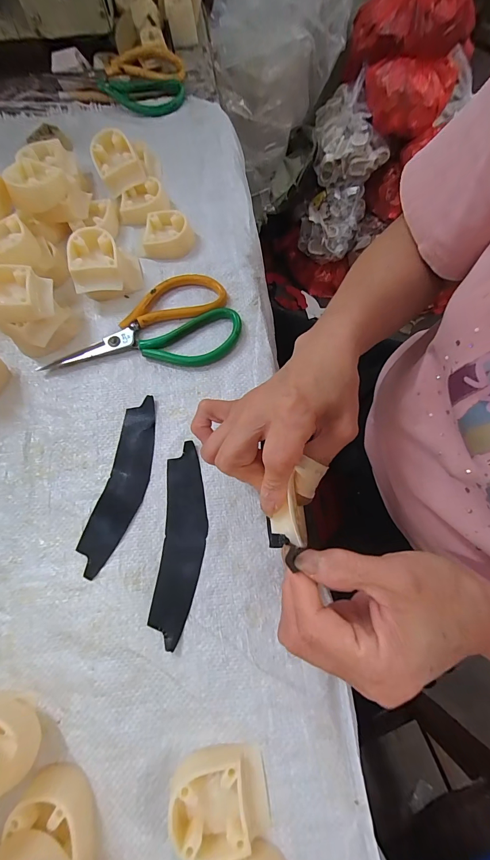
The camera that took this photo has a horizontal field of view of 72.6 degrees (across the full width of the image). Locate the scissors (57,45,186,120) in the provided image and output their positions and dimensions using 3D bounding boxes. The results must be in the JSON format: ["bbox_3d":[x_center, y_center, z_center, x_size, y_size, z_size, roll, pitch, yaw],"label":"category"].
[{"bbox_3d":[-0.150,-0.448,0.433,0.160,0.028,0.098,-21,73,-7],"label":"scissors"}]

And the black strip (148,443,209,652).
[{"bbox_3d":[-0.051,0.087,0.273,0.036,0.008,0.149,1,71,3],"label":"black strip"}]

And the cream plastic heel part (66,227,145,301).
[{"bbox_3d":[-0.140,-0.165,0.333,0.060,0.044,0.056,-16,72,-4],"label":"cream plastic heel part"}]

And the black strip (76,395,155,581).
[{"bbox_3d":[-0.105,0.044,0.288,0.037,0.004,0.151,11,72,5],"label":"black strip"}]

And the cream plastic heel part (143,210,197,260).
[{"bbox_3d":[-0.081,-0.211,0.359,0.052,0.021,0.043,2,71,2],"label":"cream plastic heel part"}]

